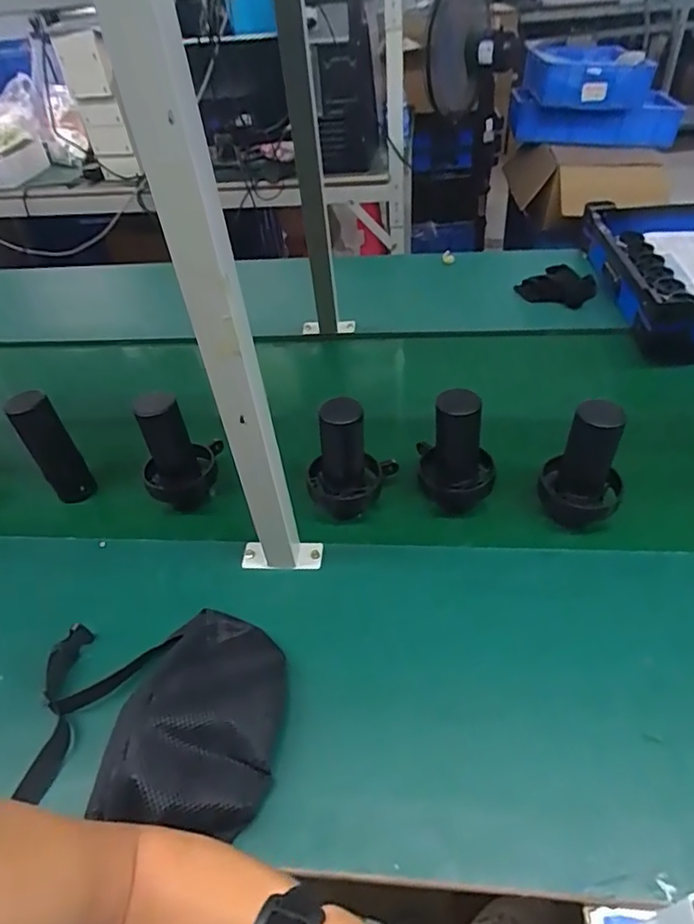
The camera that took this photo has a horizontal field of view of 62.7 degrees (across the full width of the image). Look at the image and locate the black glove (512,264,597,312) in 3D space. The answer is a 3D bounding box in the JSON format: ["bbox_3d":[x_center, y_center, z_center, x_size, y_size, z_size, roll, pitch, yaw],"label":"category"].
[{"bbox_3d":[0.410,-0.345,1.122,0.149,0.054,0.098,14,48,20],"label":"black glove"}]

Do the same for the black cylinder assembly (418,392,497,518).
[{"bbox_3d":[0.143,-0.019,0.730,0.093,0.146,0.094,-4,44,3],"label":"black cylinder assembly"}]

